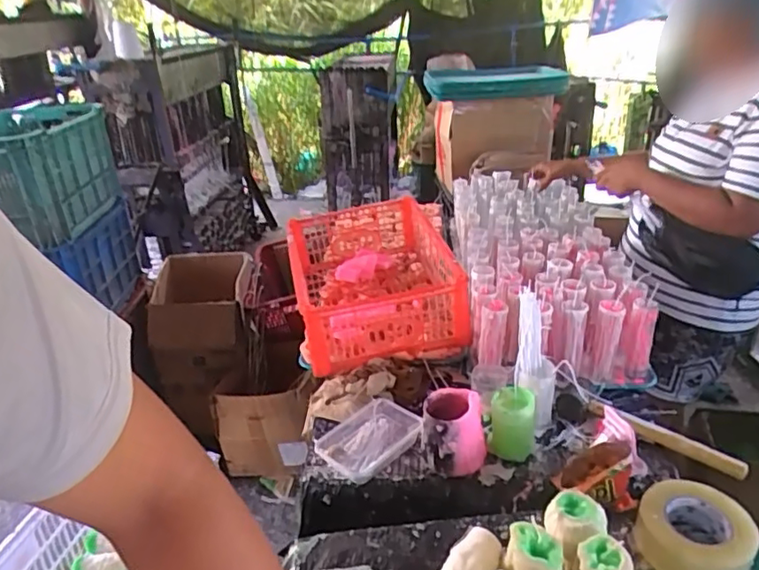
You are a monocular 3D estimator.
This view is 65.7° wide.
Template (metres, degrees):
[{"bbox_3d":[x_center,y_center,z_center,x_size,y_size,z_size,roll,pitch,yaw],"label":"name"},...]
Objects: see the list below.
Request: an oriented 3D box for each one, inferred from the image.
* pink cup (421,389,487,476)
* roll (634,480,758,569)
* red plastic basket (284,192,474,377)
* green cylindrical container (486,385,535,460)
[{"bbox_3d":[0.115,0.225,0.904,0.094,0.106,0.078,2,26,10],"label":"pink cup"},{"bbox_3d":[0.405,0.320,0.757,0.129,0.056,0.121,-3,26,1],"label":"roll"},{"bbox_3d":[-0.020,-0.027,1.288,0.318,0.186,0.510,-7,26,-8],"label":"red plastic basket"},{"bbox_3d":[0.208,0.215,0.931,0.066,0.099,0.068,-3,26,1],"label":"green cylindrical container"}]

